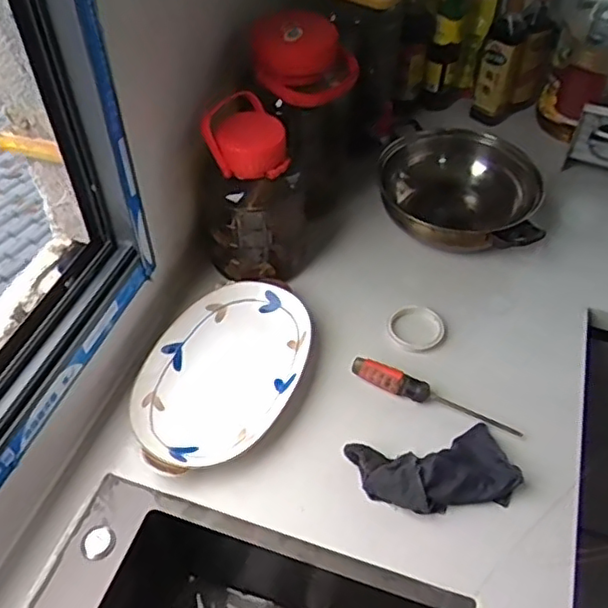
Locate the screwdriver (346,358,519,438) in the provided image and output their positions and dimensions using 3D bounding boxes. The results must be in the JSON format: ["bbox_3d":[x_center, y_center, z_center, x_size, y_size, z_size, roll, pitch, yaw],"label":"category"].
[{"bbox_3d":[0.171,0.118,0.816,0.229,0.034,0.026,18,51,14],"label":"screwdriver"}]

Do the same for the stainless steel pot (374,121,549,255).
[{"bbox_3d":[0.256,-0.179,1.049,0.262,0.107,0.260,1,49,-1],"label":"stainless steel pot"}]

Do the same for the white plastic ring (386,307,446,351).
[{"bbox_3d":[0.162,0.033,0.900,0.080,0.015,0.076,1,49,-1],"label":"white plastic ring"}]

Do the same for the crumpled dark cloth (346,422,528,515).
[{"bbox_3d":[0.155,0.200,0.747,0.188,0.032,0.100,-10,50,-10],"label":"crumpled dark cloth"}]

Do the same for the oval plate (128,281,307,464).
[{"bbox_3d":[-0.107,0.094,0.842,0.206,0.038,0.301,30,54,22],"label":"oval plate"}]

